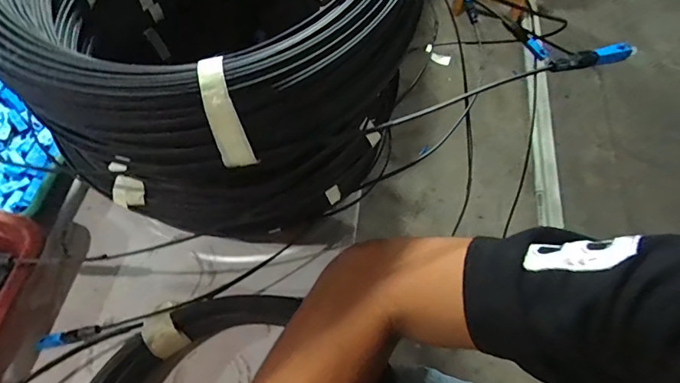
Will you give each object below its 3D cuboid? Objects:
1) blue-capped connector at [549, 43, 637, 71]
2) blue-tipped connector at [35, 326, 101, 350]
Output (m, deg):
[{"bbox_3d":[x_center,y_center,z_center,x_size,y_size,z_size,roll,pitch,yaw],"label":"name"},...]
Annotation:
[{"bbox_3d":[0.166,-0.088,0.283,0.065,0.015,0.008,-15,61,-13],"label":"blue-capped connector"},{"bbox_3d":[-0.236,0.126,0.375,0.061,0.008,0.011,-16,60,8],"label":"blue-tipped connector"}]

